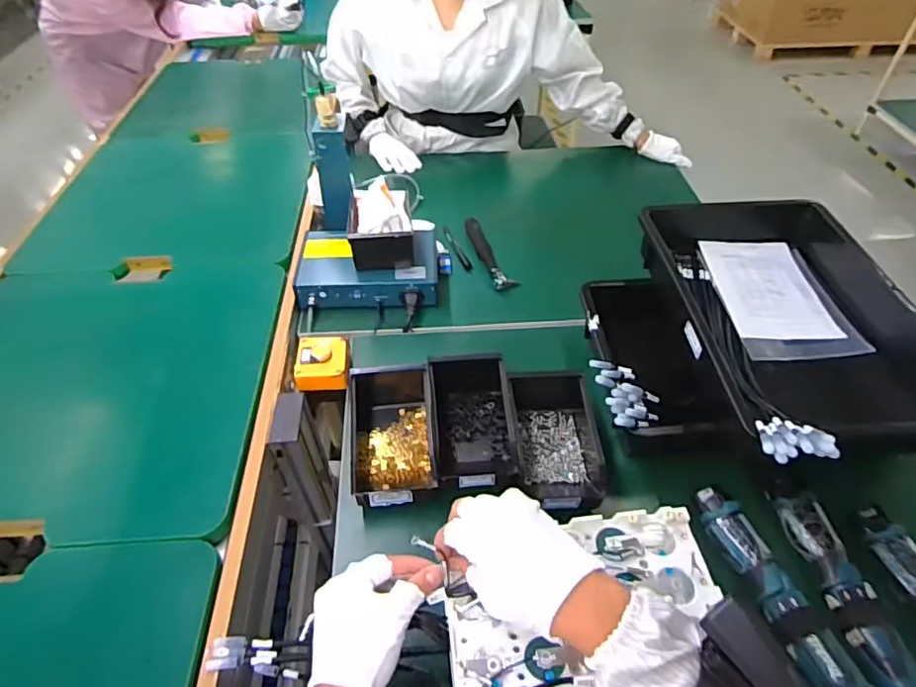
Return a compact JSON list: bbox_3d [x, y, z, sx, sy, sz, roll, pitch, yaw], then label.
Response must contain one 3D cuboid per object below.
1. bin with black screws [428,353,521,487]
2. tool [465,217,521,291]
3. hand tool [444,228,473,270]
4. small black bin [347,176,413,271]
[{"bbox_3d":[0.017,0.094,0.747,0.103,0.067,0.201,-4,47,-3],"label":"bin with black screws"},{"bbox_3d":[0.056,-0.169,1.036,0.046,0.024,0.194,-16,49,-13],"label":"tool"},{"bbox_3d":[-0.004,-0.186,1.063,0.018,0.008,0.143,-16,49,-13],"label":"hand tool"},{"bbox_3d":[-0.129,-0.201,0.938,0.107,0.075,0.148,-5,47,-4],"label":"small black bin"}]

